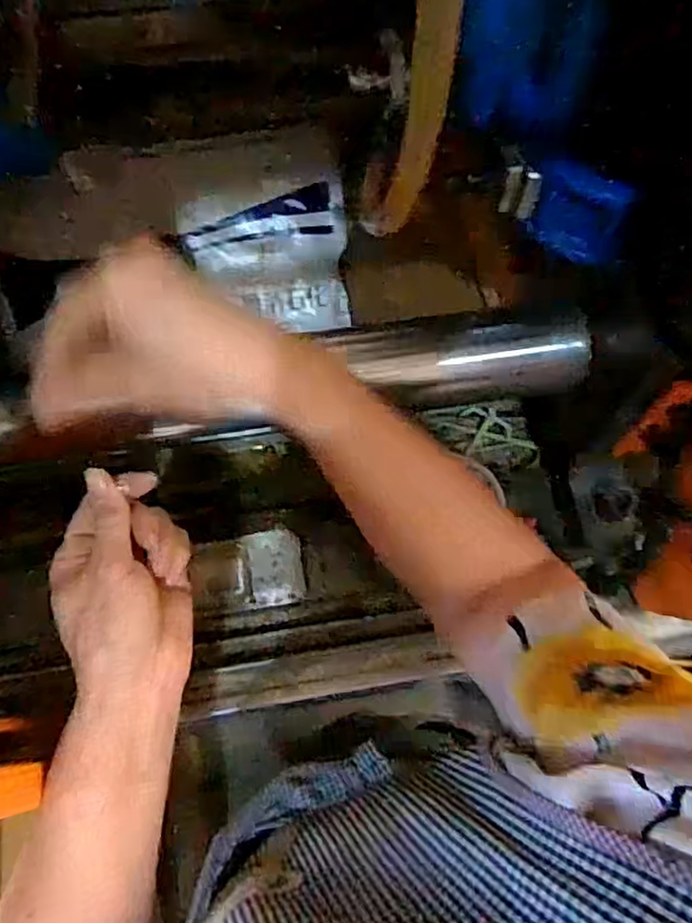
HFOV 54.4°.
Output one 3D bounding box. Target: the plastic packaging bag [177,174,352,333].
[{"bbox_3d":[-0.121,-0.316,1.077,0.251,0.017,0.223,-8,108,2],"label":"plastic packaging bag"}]

